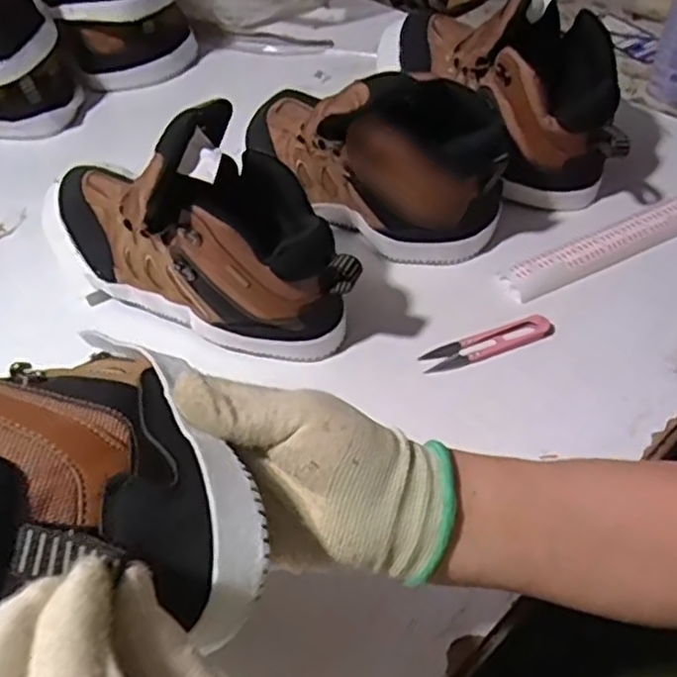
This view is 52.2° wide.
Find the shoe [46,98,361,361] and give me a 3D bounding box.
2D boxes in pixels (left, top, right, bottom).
[{"bbox_3d":[-0.124,-0.092,0.527,0.304,0.165,0.101,27,56,25],"label":"shoe"}]

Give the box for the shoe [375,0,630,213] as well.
[{"bbox_3d":[0.143,-0.248,0.631,0.109,0.161,0.302,-21,51,-13],"label":"shoe"}]

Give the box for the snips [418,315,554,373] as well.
[{"bbox_3d":[0.114,0.003,0.526,0.101,0.006,0.025,-17,50,-10],"label":"snips"}]

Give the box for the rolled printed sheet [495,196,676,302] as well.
[{"bbox_3d":[0.238,-0.084,0.577,0.220,0.016,0.036,-21,51,-13],"label":"rolled printed sheet"}]

